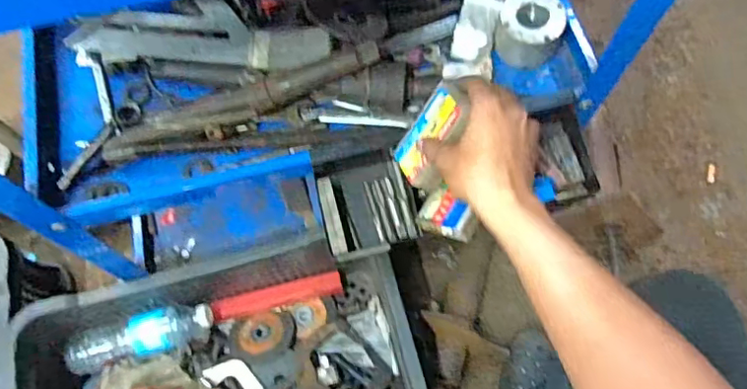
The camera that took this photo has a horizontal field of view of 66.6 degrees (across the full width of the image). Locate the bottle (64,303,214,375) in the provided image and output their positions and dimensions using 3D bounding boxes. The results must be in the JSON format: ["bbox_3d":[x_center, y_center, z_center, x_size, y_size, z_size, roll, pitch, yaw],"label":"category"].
[{"bbox_3d":[-0.339,0.207,0.829,0.206,0.068,0.056,-16,69,-6],"label":"bottle"}]

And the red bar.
[{"bbox_3d":[-0.150,0.160,0.897,0.199,0.040,0.033,-13,69,-5],"label":"red bar"}]

